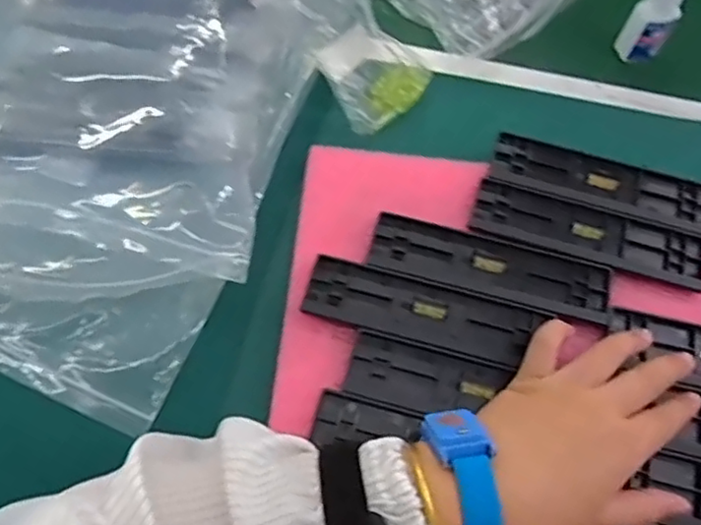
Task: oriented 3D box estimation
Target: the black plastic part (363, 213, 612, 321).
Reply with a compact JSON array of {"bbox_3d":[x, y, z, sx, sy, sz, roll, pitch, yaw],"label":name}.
[{"bbox_3d":[0.093,0.002,0.430,0.157,0.005,0.044,15,66,5],"label":"black plastic part"}]

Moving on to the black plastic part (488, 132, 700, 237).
[{"bbox_3d":[0.180,-0.055,0.459,0.157,0.008,0.042,16,66,5],"label":"black plastic part"}]

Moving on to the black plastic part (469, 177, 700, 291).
[{"bbox_3d":[0.164,-0.020,0.444,0.158,0.005,0.046,18,66,6],"label":"black plastic part"}]

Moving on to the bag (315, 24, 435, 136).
[{"bbox_3d":[0.018,-0.146,0.504,0.069,0.029,0.078,40,70,15],"label":"bag"}]

